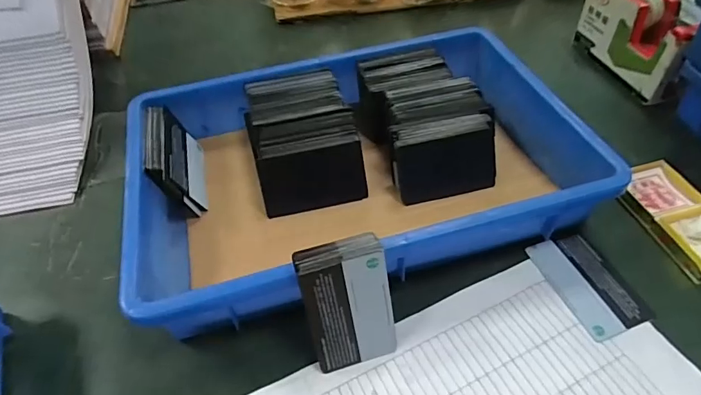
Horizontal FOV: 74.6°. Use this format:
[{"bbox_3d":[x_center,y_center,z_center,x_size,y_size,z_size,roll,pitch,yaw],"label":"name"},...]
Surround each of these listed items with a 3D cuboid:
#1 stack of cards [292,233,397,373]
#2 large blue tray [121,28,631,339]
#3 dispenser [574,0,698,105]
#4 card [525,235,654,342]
[{"bbox_3d":[-0.001,0.070,0.299,0.054,0.089,0.015,-14,27,-10],"label":"stack of cards"},{"bbox_3d":[0.001,-0.034,0.406,0.360,0.062,0.245,-15,49,-10],"label":"large blue tray"},{"bbox_3d":[0.313,-0.173,0.500,0.051,0.087,0.139,-15,49,-10],"label":"dispenser"},{"bbox_3d":[0.178,0.063,0.347,0.050,0.004,0.083,-17,49,-12],"label":"card"}]

